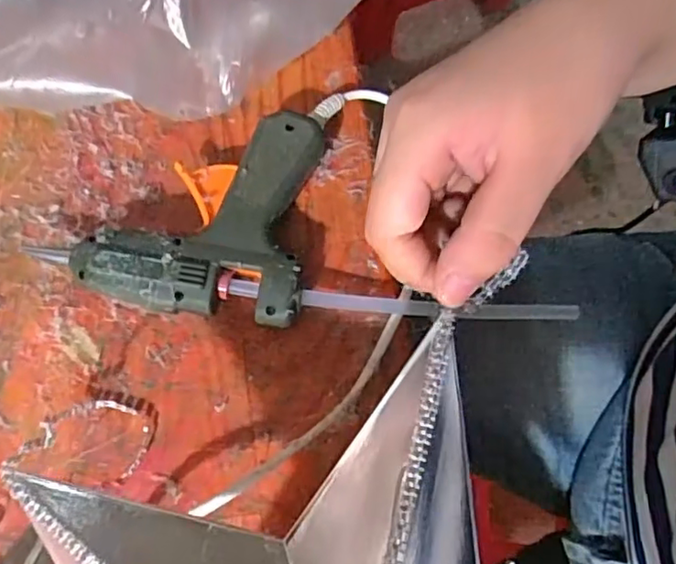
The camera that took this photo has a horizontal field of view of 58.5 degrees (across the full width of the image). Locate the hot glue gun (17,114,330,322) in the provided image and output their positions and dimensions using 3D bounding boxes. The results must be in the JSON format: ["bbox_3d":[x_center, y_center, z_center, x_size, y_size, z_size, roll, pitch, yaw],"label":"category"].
[{"bbox_3d":[-0.075,-0.036,0.309,0.122,0.031,0.108,8,72,2],"label":"hot glue gun"}]

